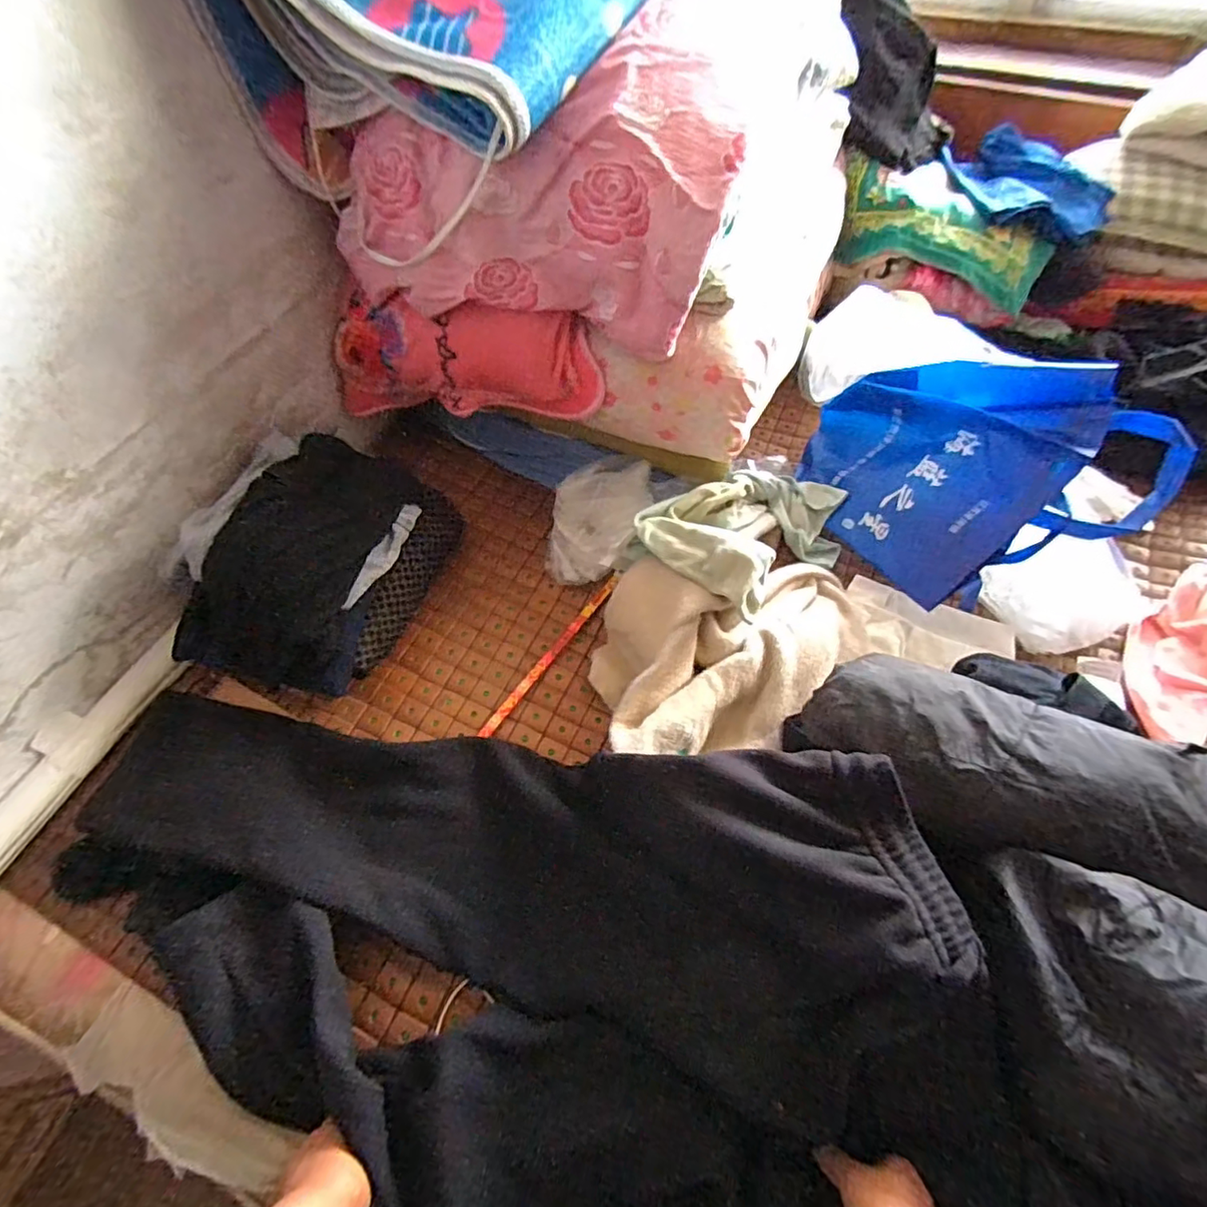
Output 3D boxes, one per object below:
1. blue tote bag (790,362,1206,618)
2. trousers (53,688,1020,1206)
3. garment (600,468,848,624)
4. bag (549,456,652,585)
[{"bbox_3d":[0.496,-0.211,0.829,0.351,0.109,0.410,-43,50,24],"label":"blue tote bag"},{"bbox_3d":[-0.138,0.319,0.538,0.884,0.177,0.427,10,59,7],"label":"trousers"},{"bbox_3d":[0.204,-0.115,0.817,0.319,0.174,0.212,-40,66,-21],"label":"garment"},{"bbox_3d":[-0.007,-0.128,0.882,0.134,0.055,0.215,11,59,8],"label":"bag"}]

